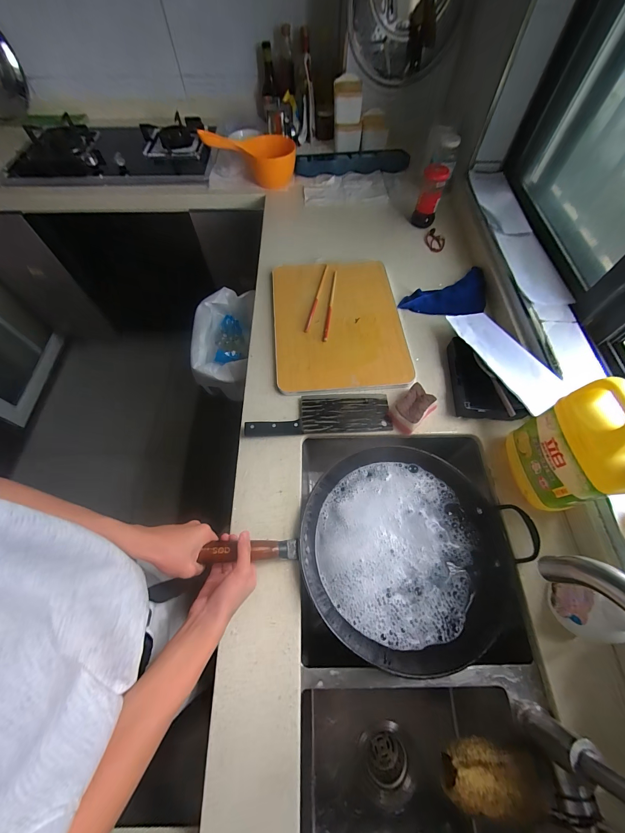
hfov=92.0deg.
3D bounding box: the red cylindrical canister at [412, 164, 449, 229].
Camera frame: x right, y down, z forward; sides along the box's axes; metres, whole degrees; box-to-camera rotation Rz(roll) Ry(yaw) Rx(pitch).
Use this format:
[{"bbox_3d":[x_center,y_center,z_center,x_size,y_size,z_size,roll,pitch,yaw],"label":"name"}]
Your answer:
[{"bbox_3d":[0.334,-0.633,0.861,0.066,0.133,0.069,13,64,8],"label":"red cylindrical canister"}]

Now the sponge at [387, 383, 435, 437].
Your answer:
[{"bbox_3d":[0.199,-0.013,0.604,0.058,0.035,0.092,41,70,19],"label":"sponge"}]

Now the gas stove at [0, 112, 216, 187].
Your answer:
[{"bbox_3d":[-0.734,-0.940,1.079,0.768,0.108,0.343,-5,63,-1],"label":"gas stove"}]

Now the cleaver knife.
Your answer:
[{"bbox_3d":[0.013,-0.008,0.612,0.286,0.018,0.089,-4,62,-2],"label":"cleaver knife"}]

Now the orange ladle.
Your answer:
[{"bbox_3d":[-0.203,-0.837,0.969,0.288,0.122,0.129,7,61,-14],"label":"orange ladle"}]

